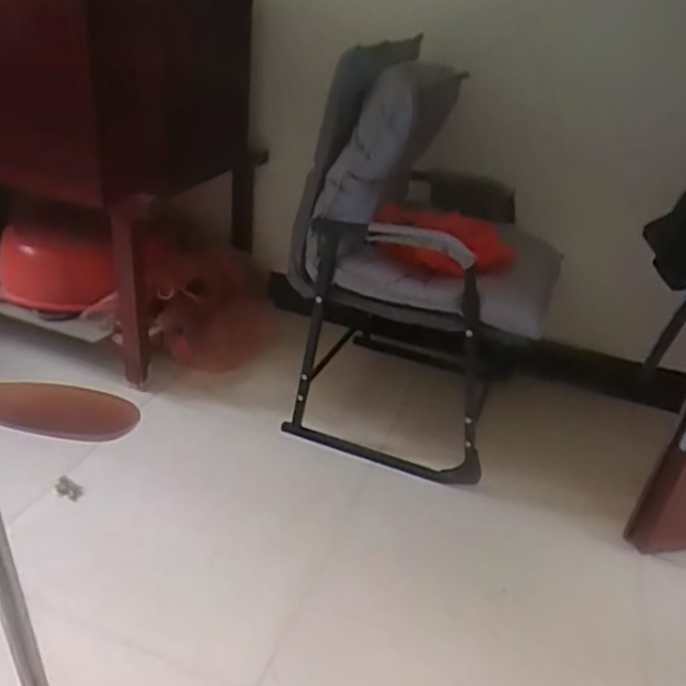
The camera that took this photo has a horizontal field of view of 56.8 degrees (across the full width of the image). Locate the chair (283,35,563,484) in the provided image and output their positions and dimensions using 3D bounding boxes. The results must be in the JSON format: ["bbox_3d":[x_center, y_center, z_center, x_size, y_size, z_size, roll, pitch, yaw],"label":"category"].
[{"bbox_3d":[0.181,-0.147,1.553,0.593,0.790,0.572,11,32,9],"label":"chair"}]

